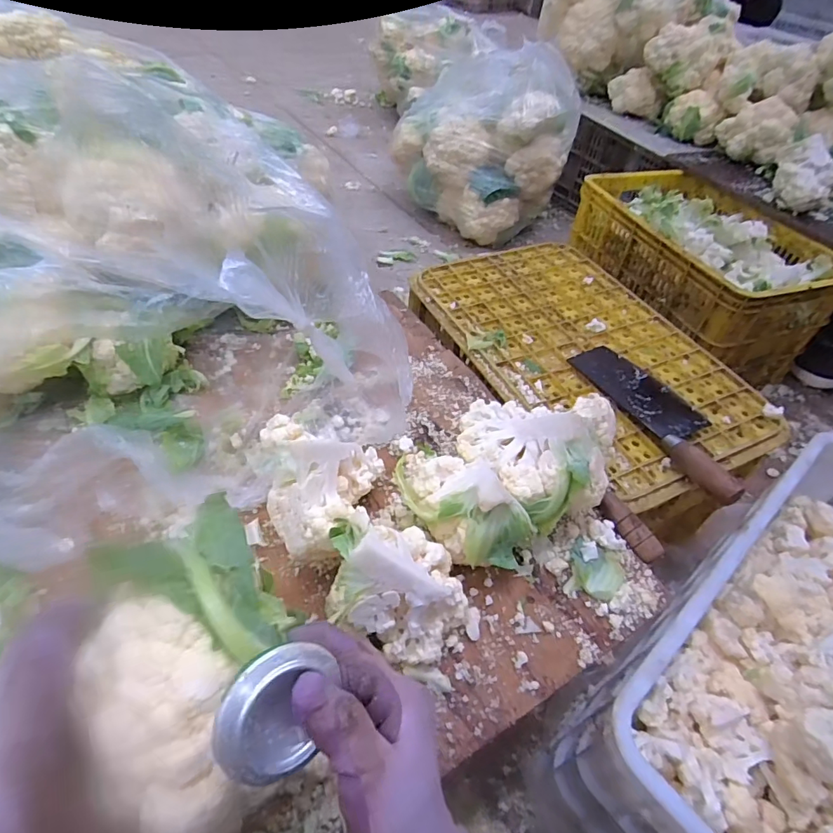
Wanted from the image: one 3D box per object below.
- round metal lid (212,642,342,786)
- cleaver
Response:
[{"bbox_3d":[-0.067,0.144,0.243,0.059,0.016,0.059,5,83,-40],"label":"round metal lid"},{"bbox_3d":[0.303,-0.008,0.620,0.081,0.029,0.262,-17,53,-22],"label":"cleaver"}]

